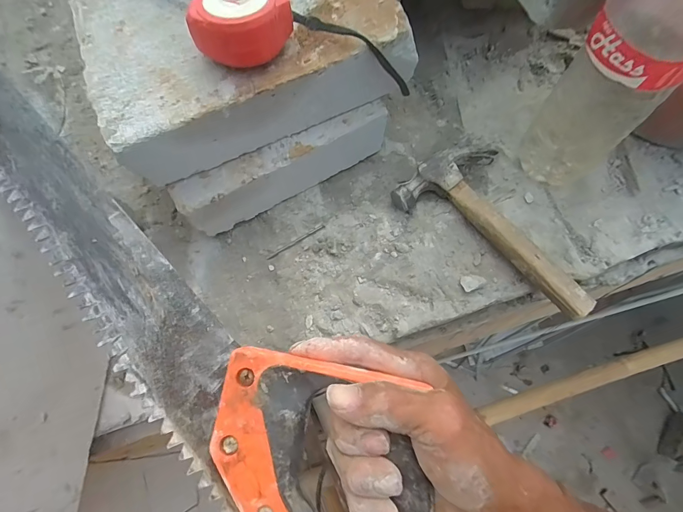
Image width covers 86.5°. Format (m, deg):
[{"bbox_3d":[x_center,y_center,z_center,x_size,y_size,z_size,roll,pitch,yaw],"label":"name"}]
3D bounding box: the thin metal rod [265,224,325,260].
[{"bbox_3d":[-0.055,-0.018,0.440,0.079,0.004,0.005,-31,73,-9],"label":"thin metal rod"}]

